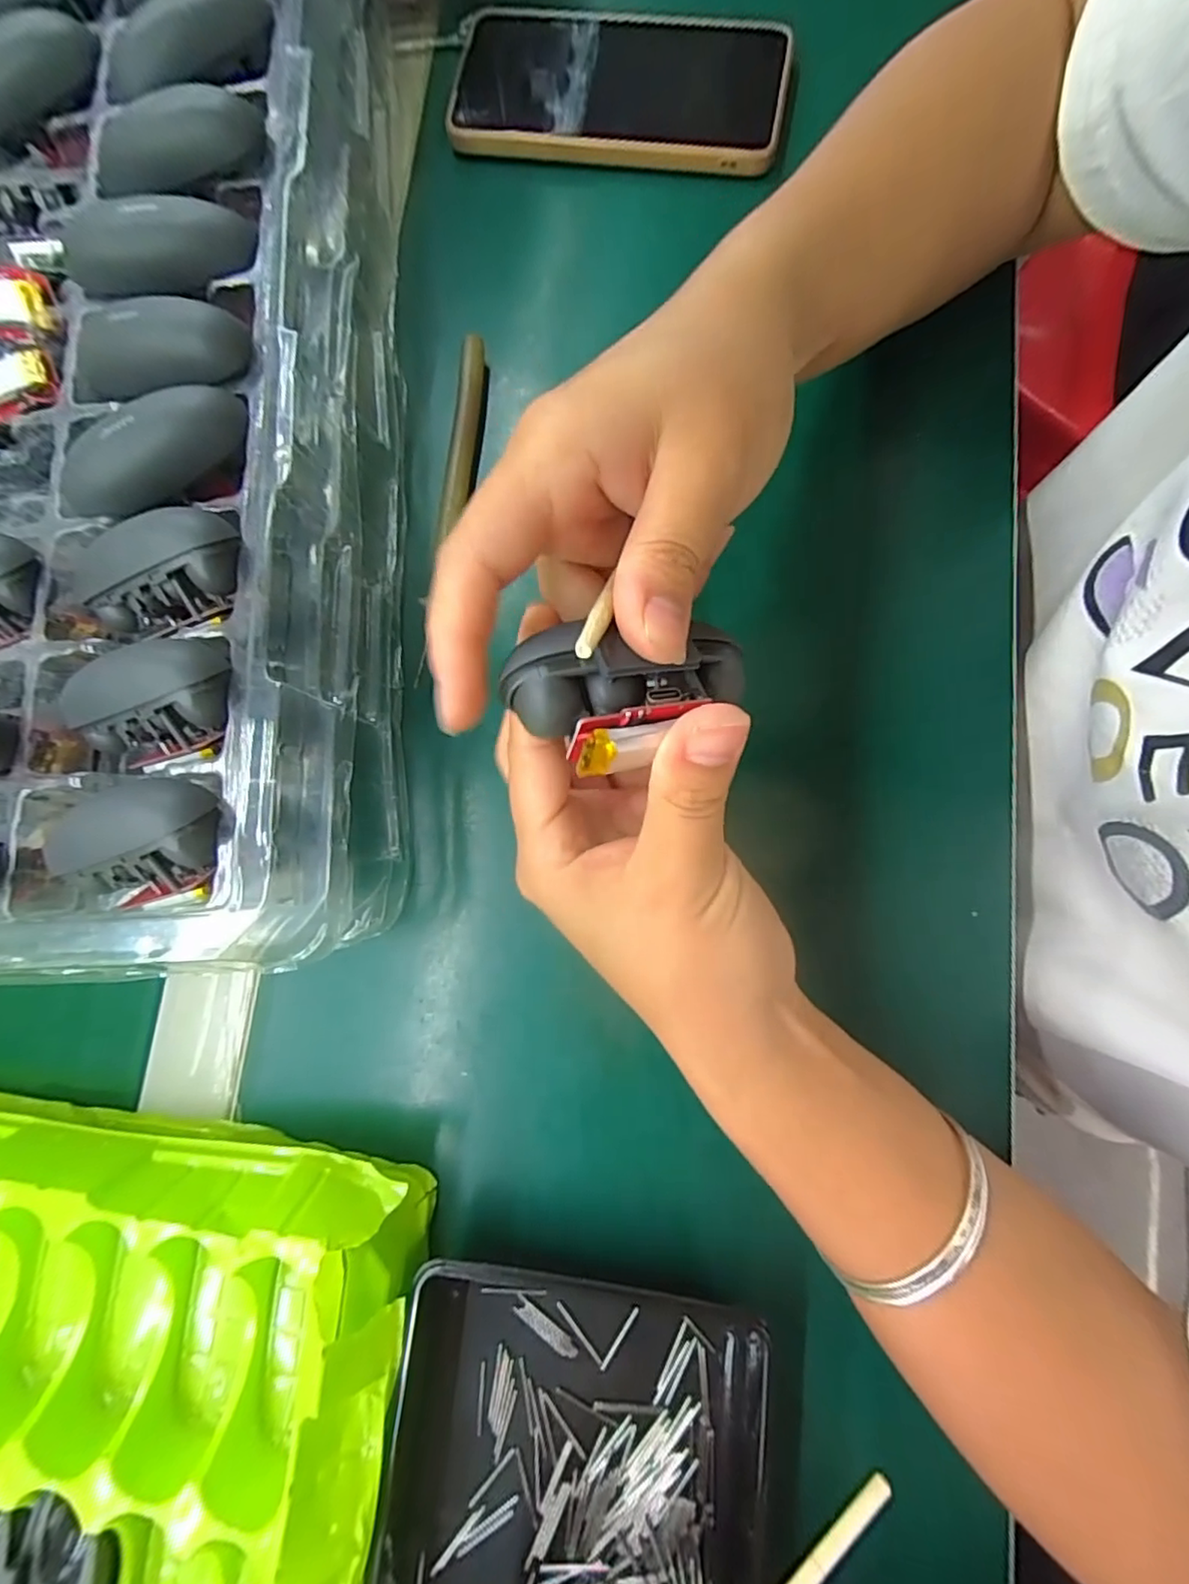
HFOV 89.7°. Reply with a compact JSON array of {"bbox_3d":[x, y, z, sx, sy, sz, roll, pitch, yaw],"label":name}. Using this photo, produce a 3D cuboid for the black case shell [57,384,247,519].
[{"bbox_3d":[-0.145,-0.109,0.197,0.066,0.026,0.018,-34,82,-7],"label":"black case shell"}]

